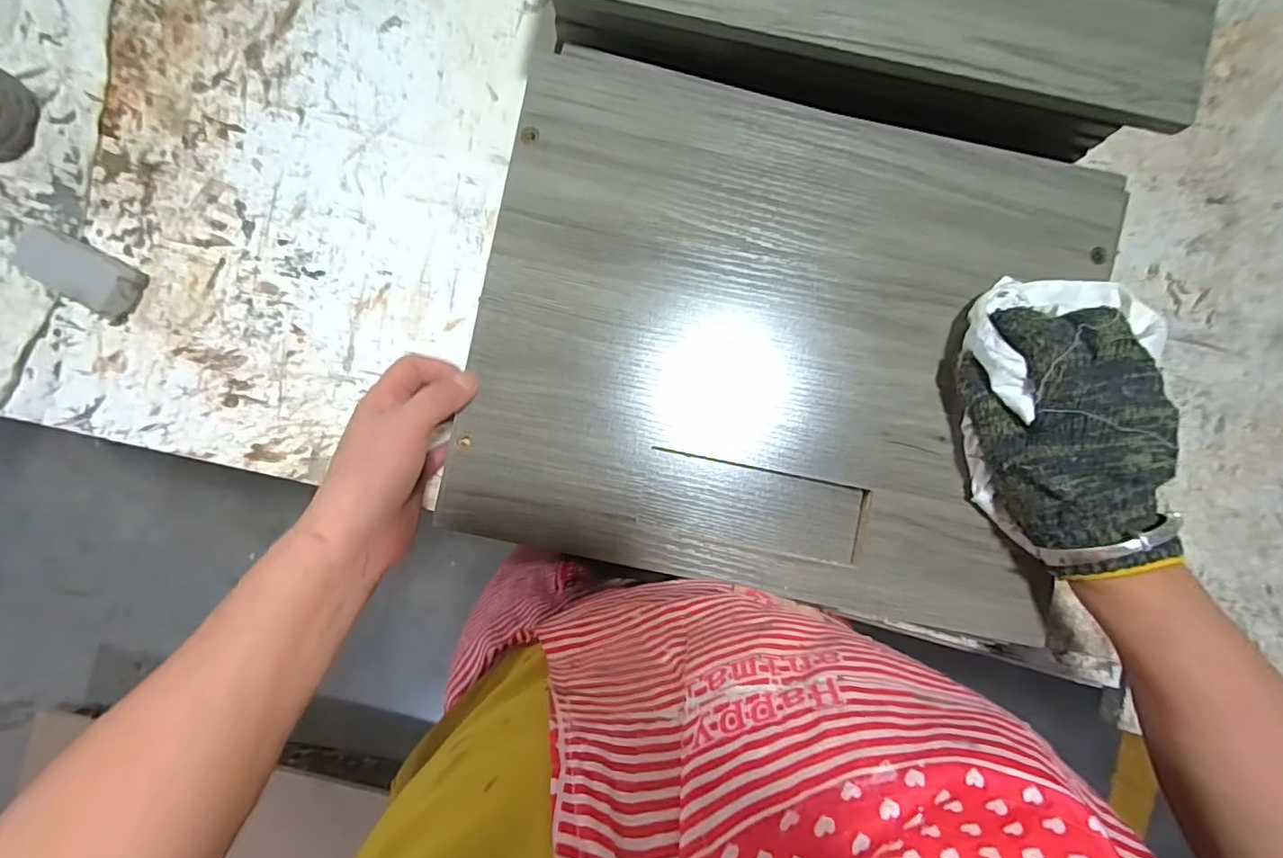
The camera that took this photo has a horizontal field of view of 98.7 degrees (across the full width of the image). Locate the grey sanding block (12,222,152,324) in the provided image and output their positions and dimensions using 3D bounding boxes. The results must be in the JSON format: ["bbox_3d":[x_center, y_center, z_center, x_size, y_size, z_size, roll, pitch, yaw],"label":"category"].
[{"bbox_3d":[-0.386,-0.109,0.376,0.069,0.032,0.037,29,88,-1],"label":"grey sanding block"}]

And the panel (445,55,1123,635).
[{"bbox_3d":[0.088,-0.053,0.343,0.360,0.013,0.301,11,88,-1],"label":"panel"}]

